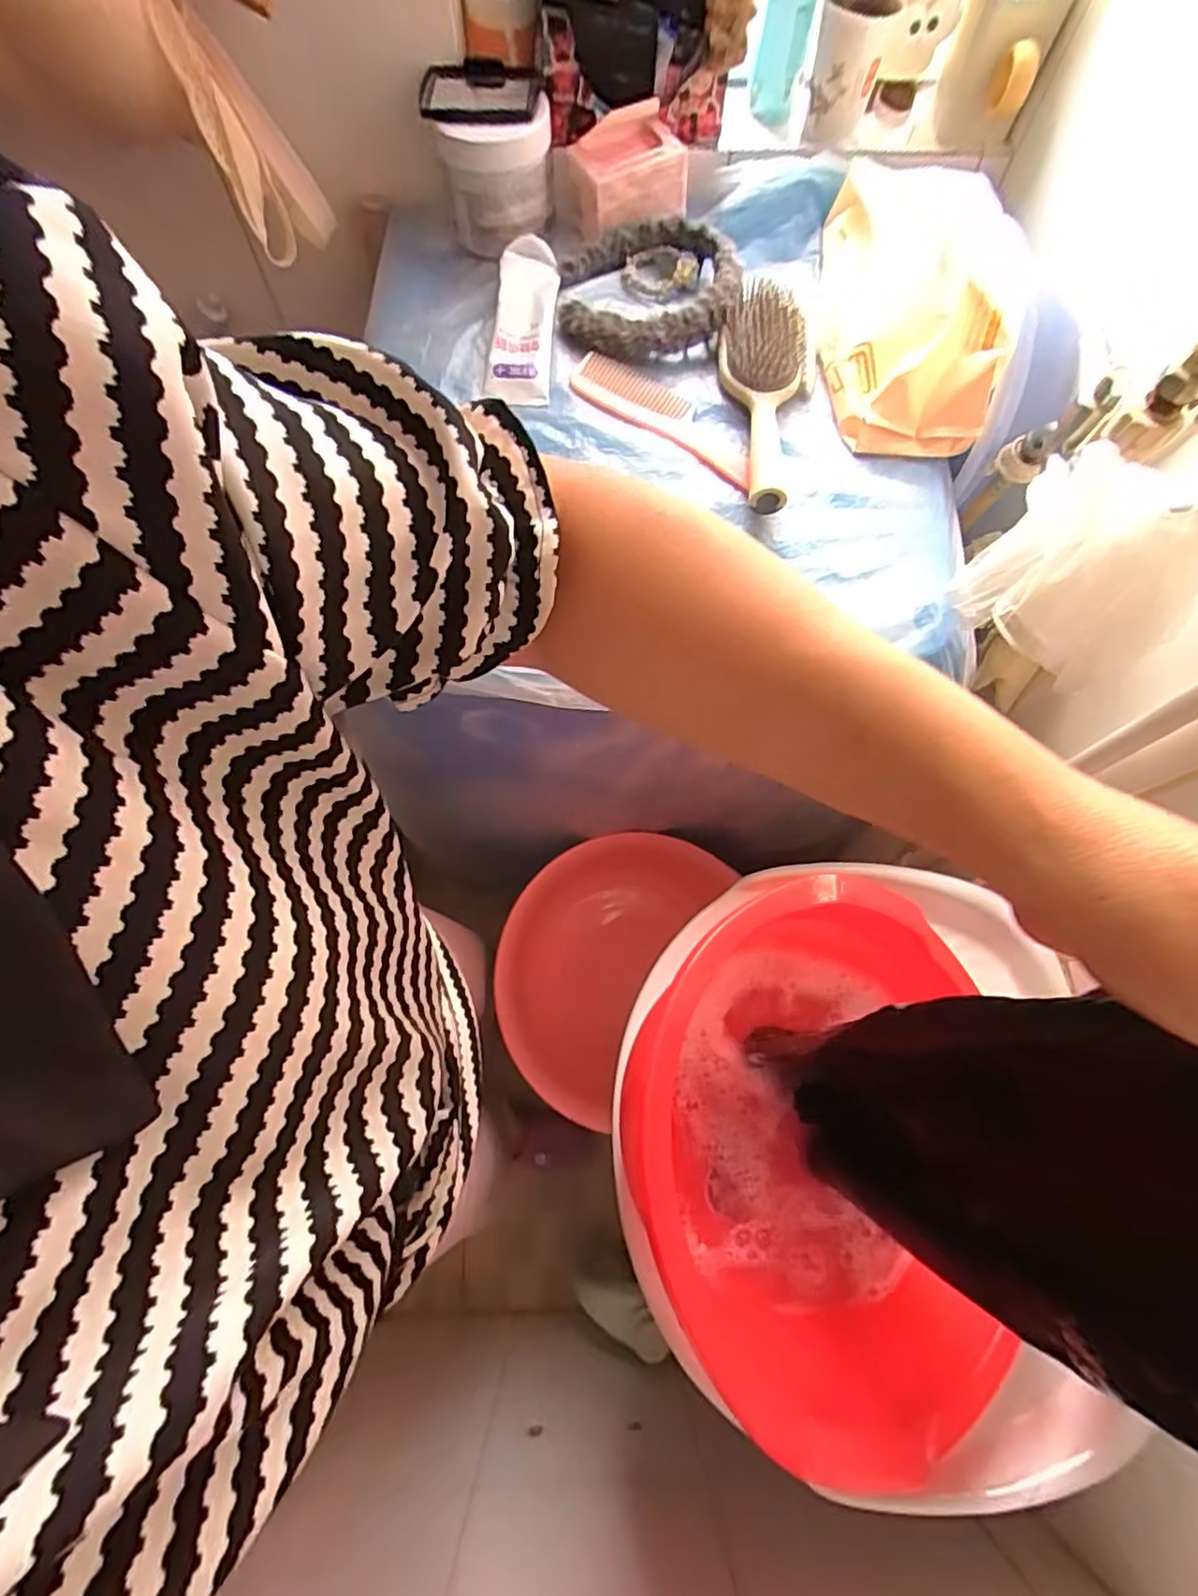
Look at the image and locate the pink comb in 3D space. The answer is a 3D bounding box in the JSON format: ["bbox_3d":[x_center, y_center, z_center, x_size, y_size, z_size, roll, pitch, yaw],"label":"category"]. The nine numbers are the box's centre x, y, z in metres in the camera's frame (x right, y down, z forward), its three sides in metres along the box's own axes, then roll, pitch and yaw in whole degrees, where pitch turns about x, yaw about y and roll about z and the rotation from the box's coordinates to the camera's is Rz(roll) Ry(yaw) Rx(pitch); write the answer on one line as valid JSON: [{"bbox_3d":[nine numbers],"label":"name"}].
[{"bbox_3d":[0.058,-0.325,0.546,0.182,0.011,0.053,35,71,7],"label":"pink comb"}]

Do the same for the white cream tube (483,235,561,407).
[{"bbox_3d":[-0.068,-0.425,0.568,0.056,0.029,0.152,4,86,0],"label":"white cream tube"}]

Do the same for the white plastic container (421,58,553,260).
[{"bbox_3d":[-0.096,-0.571,0.576,0.107,0.090,0.109,1,70,-1],"label":"white plastic container"}]

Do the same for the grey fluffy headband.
[{"bbox_3d":[0.041,-0.457,0.568,0.155,0.039,0.143,-6,70,-3],"label":"grey fluffy headband"}]

